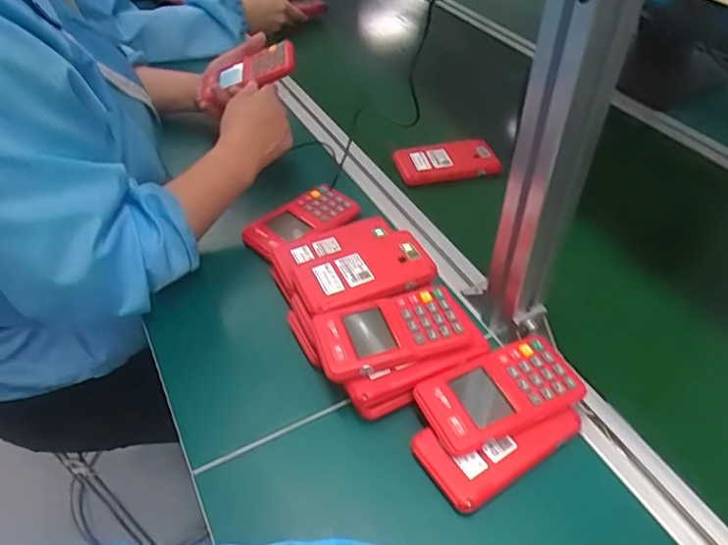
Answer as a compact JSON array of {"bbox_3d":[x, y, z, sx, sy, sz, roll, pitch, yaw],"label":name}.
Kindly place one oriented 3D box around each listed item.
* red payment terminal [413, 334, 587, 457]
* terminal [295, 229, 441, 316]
[{"bbox_3d":[0.114,0.098,0.459,0.130,0.016,0.069,-21,47,-17],"label":"red payment terminal"},{"bbox_3d":[0.002,-0.001,0.536,0.132,0.015,0.076,-23,48,-19],"label":"terminal"}]

